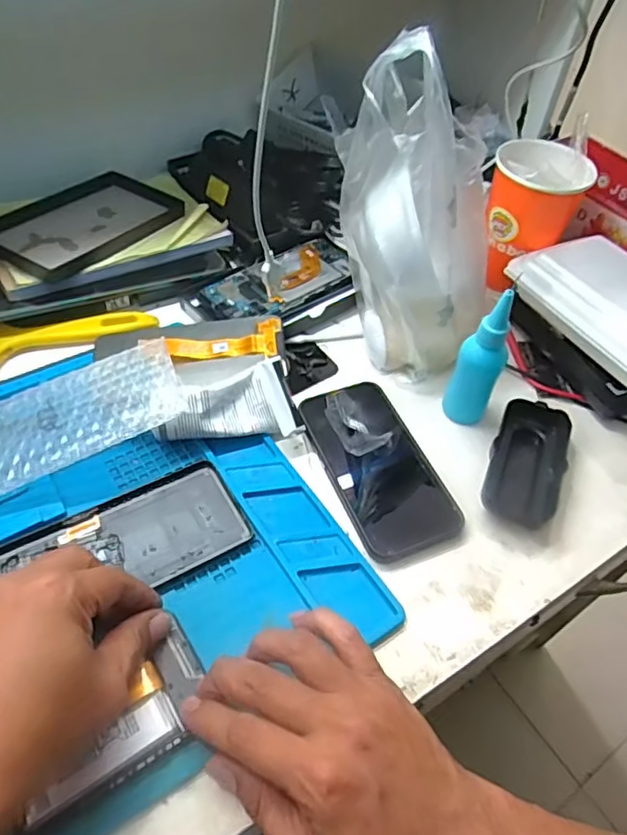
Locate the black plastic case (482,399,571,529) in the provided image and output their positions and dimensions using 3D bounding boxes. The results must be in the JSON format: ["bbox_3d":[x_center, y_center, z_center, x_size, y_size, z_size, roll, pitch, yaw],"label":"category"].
[{"bbox_3d":[0.164,0.033,0.448,0.054,0.024,0.102,22,53,12],"label":"black plastic case"}]

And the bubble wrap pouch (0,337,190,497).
[{"bbox_3d":[-0.181,-0.001,0.421,0.171,0.008,0.088,-26,52,-9],"label":"bubble wrap pouch"}]

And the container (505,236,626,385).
[{"bbox_3d":[0.248,-0.089,0.474,0.091,0.044,0.170,-20,56,-20],"label":"container"}]

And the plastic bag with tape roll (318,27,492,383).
[{"bbox_3d":[0.081,-0.163,0.464,0.097,0.205,0.171,-20,56,-20],"label":"plastic bag with tape roll"}]

